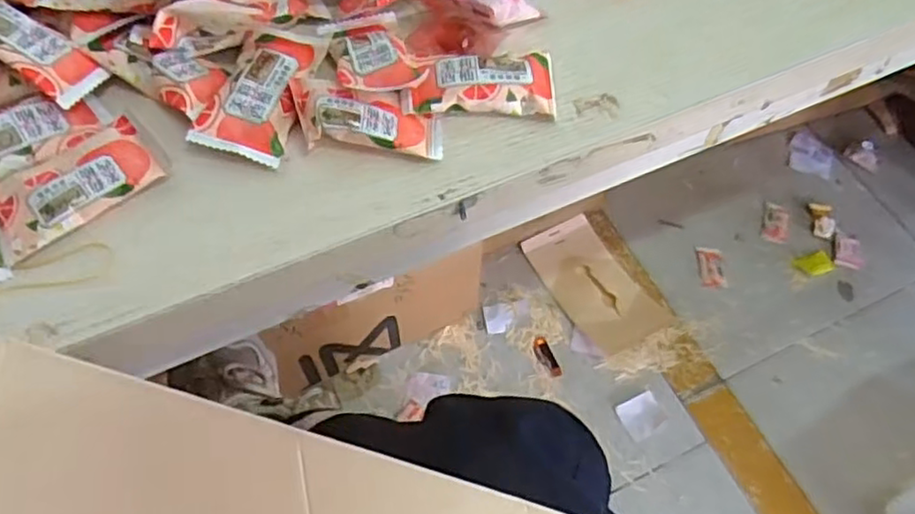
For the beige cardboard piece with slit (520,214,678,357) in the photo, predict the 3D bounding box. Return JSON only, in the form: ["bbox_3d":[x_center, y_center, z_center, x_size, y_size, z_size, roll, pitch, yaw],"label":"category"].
[{"bbox_3d":[0.222,0.036,1.101,0.133,0.032,0.239,-28,65,-16],"label":"beige cardboard piece with slit"}]

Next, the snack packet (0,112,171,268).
[{"bbox_3d":[-0.159,-0.032,0.282,0.069,0.007,0.036,-36,67,-20],"label":"snack packet"}]

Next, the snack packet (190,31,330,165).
[{"bbox_3d":[-0.088,-0.078,0.313,0.037,0.010,0.076,14,61,7],"label":"snack packet"}]

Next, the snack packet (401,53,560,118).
[{"bbox_3d":[0.010,-0.081,0.320,0.070,0.013,0.035,-2,60,-3],"label":"snack packet"}]

